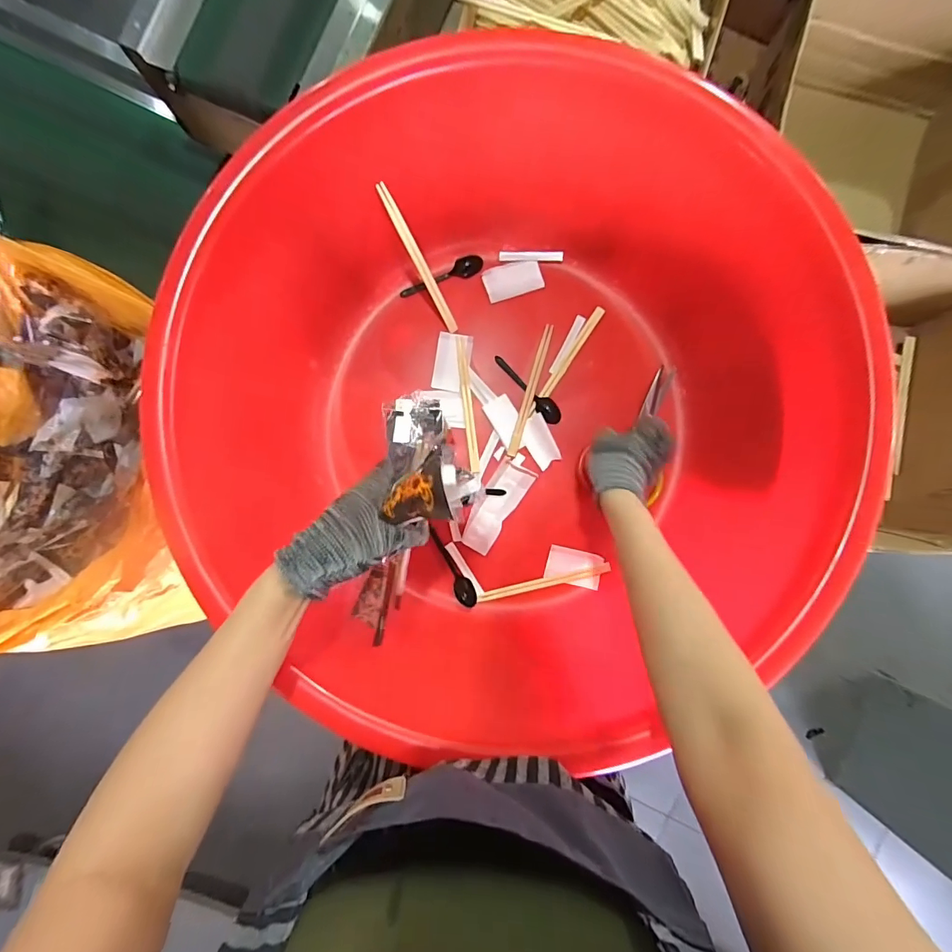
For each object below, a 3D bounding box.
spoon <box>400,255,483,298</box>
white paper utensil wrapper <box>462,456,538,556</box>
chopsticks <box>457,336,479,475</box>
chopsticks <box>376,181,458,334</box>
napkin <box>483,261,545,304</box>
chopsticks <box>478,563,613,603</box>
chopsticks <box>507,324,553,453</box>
[{"bbox_3d":[-0.049,-0.282,0.613,0.122,0.013,0.030,-18,89,0],"label":"spoon"},{"bbox_3d":[0.028,0.043,0.604,0.050,0.006,0.132,33,89,0],"label":"white paper utensil wrapper"},{"bbox_3d":[-0.012,-0.100,0.606,0.013,0.005,0.189,-7,89,0],"label":"chopsticks"},{"bbox_3d":[-0.070,-0.266,0.549,0.014,0.007,0.191,-33,130,-1],"label":"chopsticks"},{"bbox_3d":[0.053,-0.279,0.616,0.081,0.007,0.048,-17,89,0],"label":"napkin"},{"bbox_3d":[0.095,0.150,0.604,0.185,0.011,0.015,-14,89,0],"label":"chopsticks"},{"bbox_3d":[0.077,-0.121,0.610,0.014,0.004,0.189,16,89,0],"label":"chopsticks"}]

